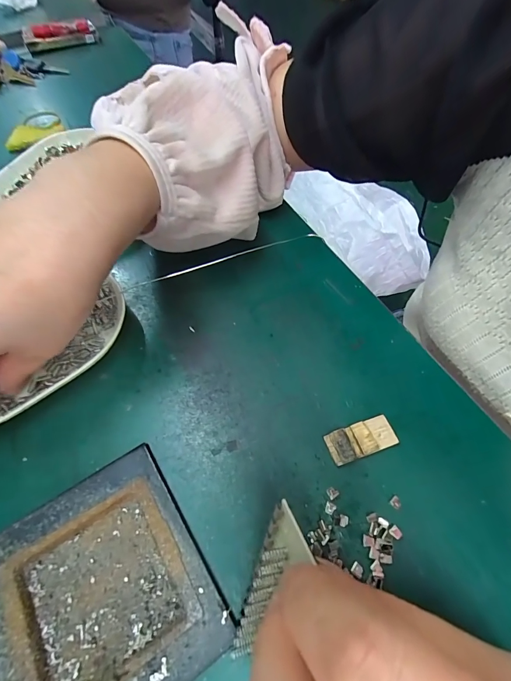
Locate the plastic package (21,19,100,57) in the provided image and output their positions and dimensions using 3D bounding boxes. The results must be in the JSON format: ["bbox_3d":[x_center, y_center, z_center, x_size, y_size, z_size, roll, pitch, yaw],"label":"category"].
[{"bbox_3d":[-0.287,-0.453,0.494,0.102,0.026,0.040,-30,64,-17],"label":"plastic package"}]

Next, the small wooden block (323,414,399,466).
[{"bbox_3d":[0.061,0.057,0.195,0.039,0.006,0.018,-17,60,-10],"label":"small wooden block"}]

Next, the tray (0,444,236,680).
[{"bbox_3d":[-0.081,0.122,0.154,0.112,0.014,0.099,-29,63,-16],"label":"tray"}]

